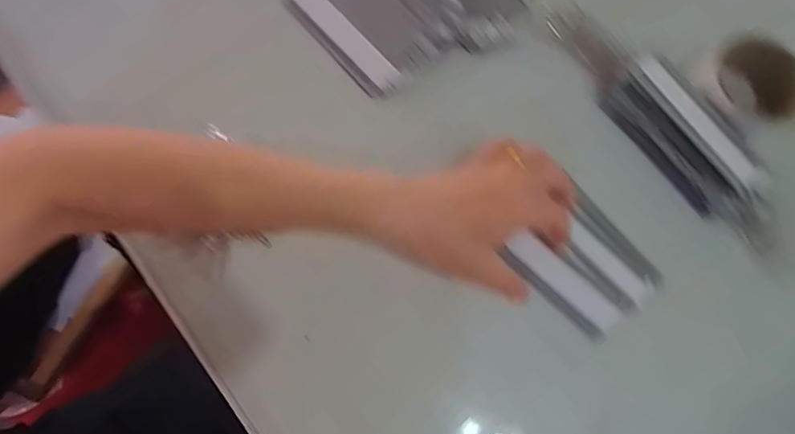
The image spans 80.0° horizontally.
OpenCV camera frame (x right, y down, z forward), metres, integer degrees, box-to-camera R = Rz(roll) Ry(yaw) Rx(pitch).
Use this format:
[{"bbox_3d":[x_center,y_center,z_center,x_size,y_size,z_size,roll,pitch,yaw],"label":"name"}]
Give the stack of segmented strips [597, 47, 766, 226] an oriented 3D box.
[{"bbox_3d":[0.244,-0.066,0.402,0.069,0.032,0.149,-35,77,-15],"label":"stack of segmented strips"}]

